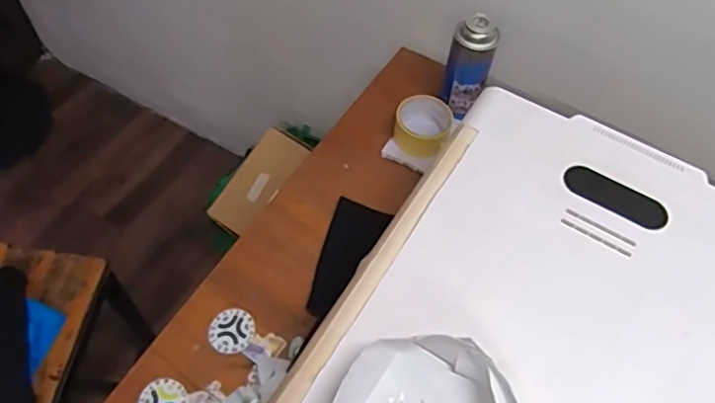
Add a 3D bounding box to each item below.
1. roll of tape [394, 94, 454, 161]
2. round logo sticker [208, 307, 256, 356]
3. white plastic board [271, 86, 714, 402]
[{"bbox_3d":[0.102,-0.118,0.940,0.086,0.040,0.094,1,59,-1],"label":"roll of tape"},{"bbox_3d":[-0.162,0.167,0.776,0.057,0.005,0.059,1,59,-1],"label":"round logo sticker"},{"bbox_3d":[0.210,0.117,0.628,0.399,0.022,0.493,31,64,15],"label":"white plastic board"}]

